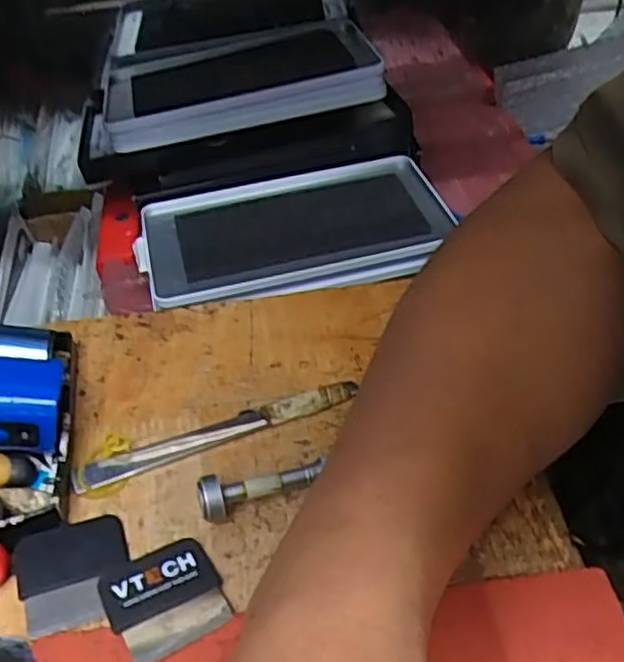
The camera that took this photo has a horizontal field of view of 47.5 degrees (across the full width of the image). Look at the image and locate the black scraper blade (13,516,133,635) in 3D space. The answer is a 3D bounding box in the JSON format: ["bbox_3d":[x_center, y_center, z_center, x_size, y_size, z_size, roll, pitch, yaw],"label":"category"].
[{"bbox_3d":[-0.089,0.089,0.264,0.039,0.005,0.041,-17,45,-15],"label":"black scraper blade"}]

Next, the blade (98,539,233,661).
[{"bbox_3d":[-0.054,0.095,0.255,0.039,0.005,0.041,-23,47,-20],"label":"blade"}]

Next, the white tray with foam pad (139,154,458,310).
[{"bbox_3d":[-0.009,-0.066,0.435,0.184,0.012,0.100,-10,43,-9],"label":"white tray with foam pad"}]

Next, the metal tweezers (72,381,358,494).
[{"bbox_3d":[-0.040,0.043,0.310,0.126,0.006,0.013,-17,45,-15],"label":"metal tweezers"}]

